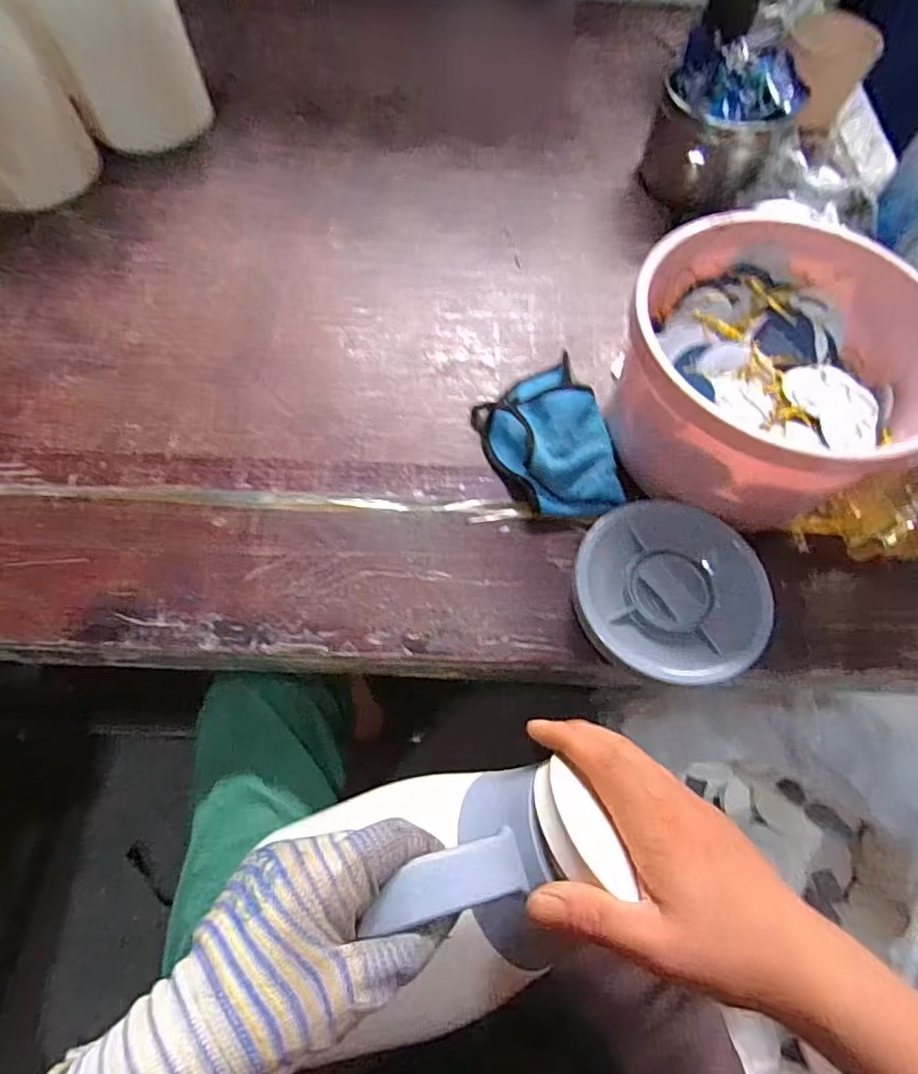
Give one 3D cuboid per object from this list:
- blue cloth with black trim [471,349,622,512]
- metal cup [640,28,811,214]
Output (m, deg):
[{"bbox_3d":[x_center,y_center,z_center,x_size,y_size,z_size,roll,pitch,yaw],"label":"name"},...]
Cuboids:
[{"bbox_3d":[0.079,-0.083,0.494,0.098,0.039,0.147,-21,67,-12],"label":"blue cloth with black trim"},{"bbox_3d":[0.277,-0.425,0.629,0.120,0.113,0.113,1,64,-2],"label":"metal cup"}]

